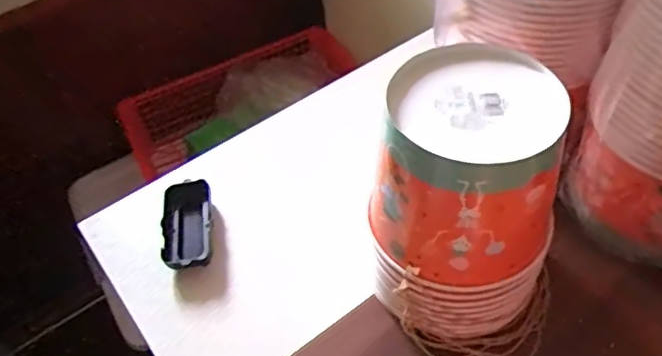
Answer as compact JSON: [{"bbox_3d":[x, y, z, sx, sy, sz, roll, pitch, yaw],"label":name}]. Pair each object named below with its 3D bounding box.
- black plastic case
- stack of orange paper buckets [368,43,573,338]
[{"bbox_3d":[-0.151,0.049,0.601,0.048,0.024,0.101,-7,49,0],"label":"black plastic case"},{"bbox_3d":[0.114,0.023,0.486,0.135,0.215,0.148,7,51,12],"label":"stack of orange paper buckets"}]

